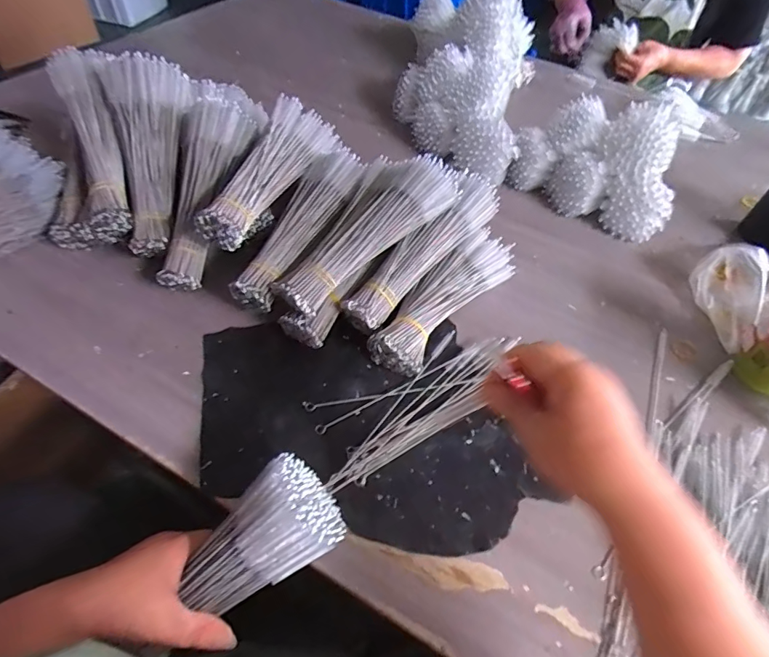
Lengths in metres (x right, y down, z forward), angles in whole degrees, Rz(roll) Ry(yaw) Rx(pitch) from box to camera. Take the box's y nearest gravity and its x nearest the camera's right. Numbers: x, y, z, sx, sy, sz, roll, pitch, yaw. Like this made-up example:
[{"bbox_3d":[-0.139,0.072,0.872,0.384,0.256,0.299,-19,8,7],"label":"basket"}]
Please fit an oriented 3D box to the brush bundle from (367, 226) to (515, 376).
[{"bbox_3d":[0.075,-0.037,0.560,0.067,0.051,0.239,36,58,20],"label":"brush bundle"}]

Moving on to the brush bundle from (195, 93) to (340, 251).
[{"bbox_3d":[-0.136,-0.194,0.556,0.078,0.059,0.248,18,53,8],"label":"brush bundle"}]

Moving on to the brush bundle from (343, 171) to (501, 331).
[{"bbox_3d":[0.048,-0.094,0.554,0.241,0.052,0.052,-44,64,-13],"label":"brush bundle"}]

